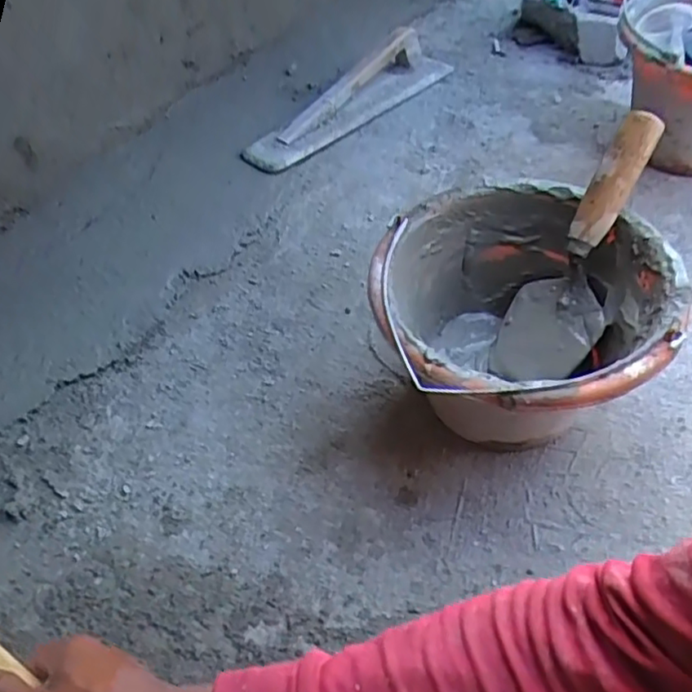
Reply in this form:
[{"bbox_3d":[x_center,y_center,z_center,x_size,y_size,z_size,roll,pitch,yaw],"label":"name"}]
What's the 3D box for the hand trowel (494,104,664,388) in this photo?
[{"bbox_3d":[0.212,-0.079,0.579,0.086,0.254,0.050,29,30,25],"label":"hand trowel"}]

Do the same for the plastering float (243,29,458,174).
[{"bbox_3d":[0.013,-0.397,0.998,0.123,0.068,0.400,29,57,25],"label":"plastering float"}]

